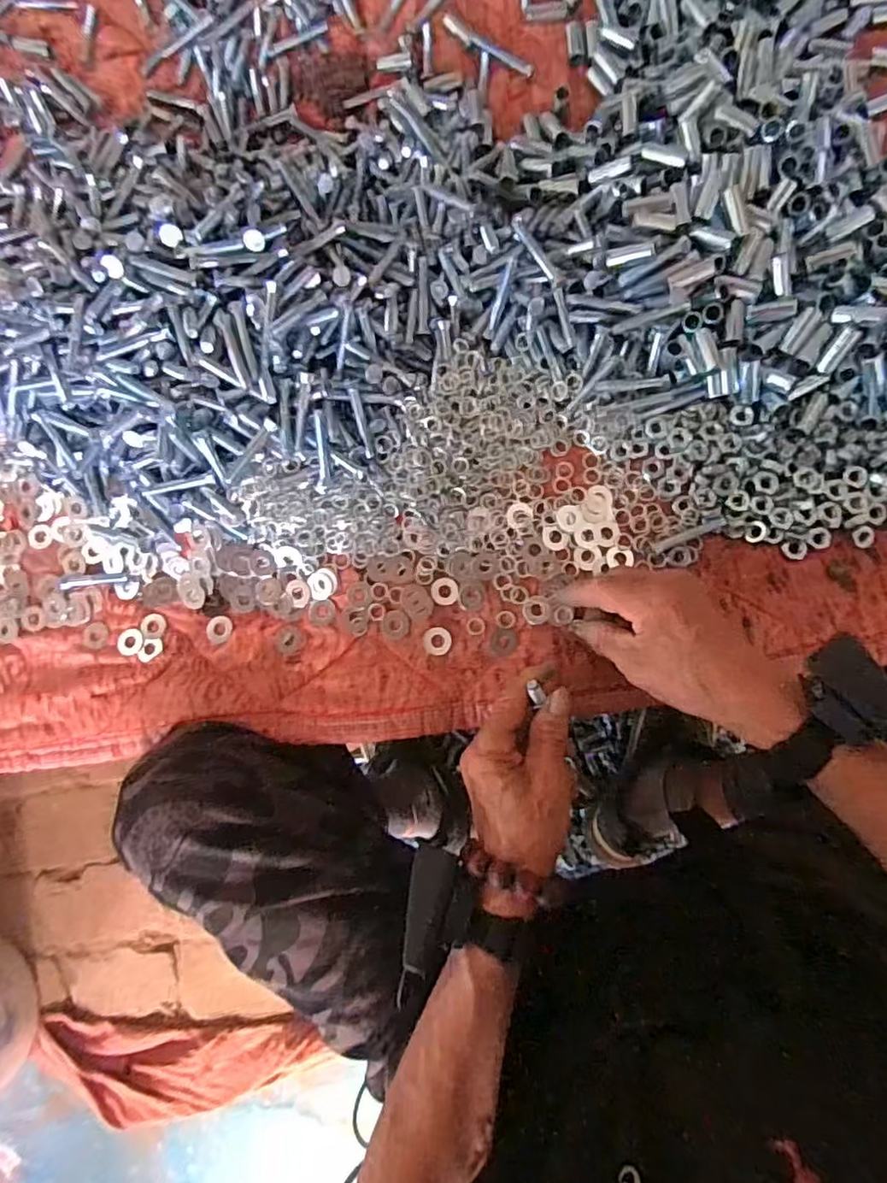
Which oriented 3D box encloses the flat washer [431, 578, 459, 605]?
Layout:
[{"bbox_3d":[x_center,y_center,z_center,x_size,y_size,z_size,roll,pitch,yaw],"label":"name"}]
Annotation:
[{"bbox_3d":[0.001,0.000,0.489,0.020,0.004,0.021,0,85,5],"label":"flat washer"}]

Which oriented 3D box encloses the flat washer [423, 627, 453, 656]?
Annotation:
[{"bbox_3d":[-0.005,0.038,0.485,0.021,0.004,0.020,-6,85,5],"label":"flat washer"}]

